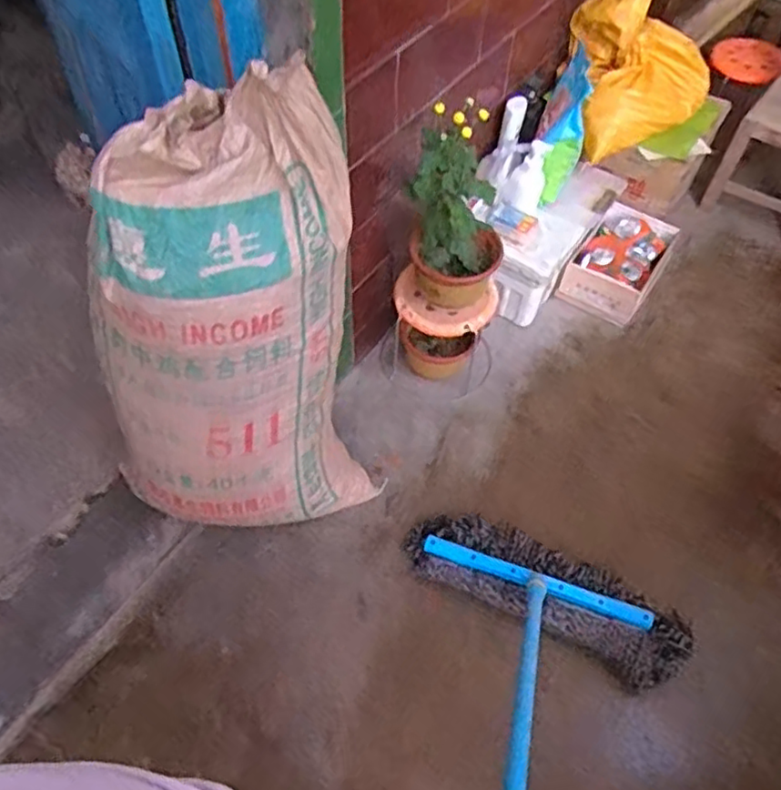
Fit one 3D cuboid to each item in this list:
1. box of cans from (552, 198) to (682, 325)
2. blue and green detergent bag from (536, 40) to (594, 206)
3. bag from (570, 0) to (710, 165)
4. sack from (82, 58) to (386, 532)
[{"bbox_3d":[0.570,-0.333,1.635,0.194,0.113,0.307,28,61,17],"label":"box of cans"},{"bbox_3d":[0.380,-0.591,1.441,0.093,0.150,0.322,8,103,3],"label":"blue and green detergent bag"},{"bbox_3d":[0.589,-0.757,1.506,0.321,0.307,0.219,-18,58,-13],"label":"bag"},{"bbox_3d":[-0.241,-0.062,1.024,0.385,0.834,0.241,4,42,1],"label":"sack"}]

